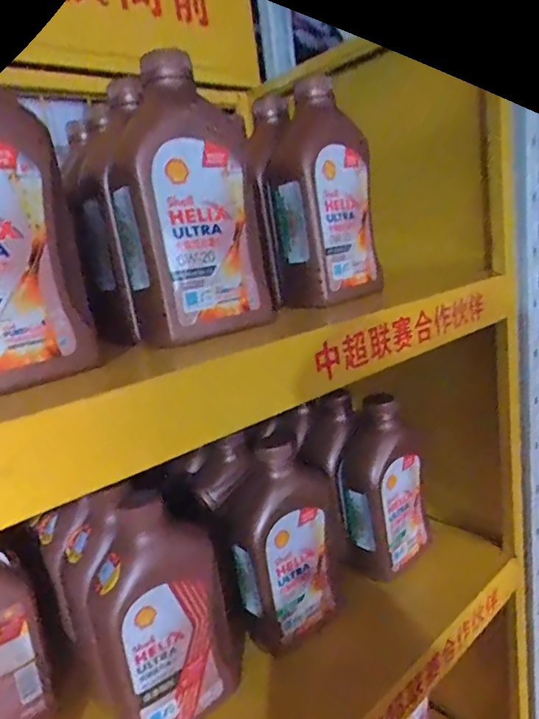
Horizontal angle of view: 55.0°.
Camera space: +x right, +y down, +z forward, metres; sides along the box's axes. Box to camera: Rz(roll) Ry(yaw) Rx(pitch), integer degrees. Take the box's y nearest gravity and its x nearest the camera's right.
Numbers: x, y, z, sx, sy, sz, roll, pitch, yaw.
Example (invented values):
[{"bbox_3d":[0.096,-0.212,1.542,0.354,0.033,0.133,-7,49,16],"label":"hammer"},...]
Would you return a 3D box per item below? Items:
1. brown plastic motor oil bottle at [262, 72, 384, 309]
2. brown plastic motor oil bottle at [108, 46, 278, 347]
[{"bbox_3d":[0.055,-0.163,0.532,0.108,0.200,0.072,-15,14,-31],"label":"brown plastic motor oil bottle"},{"bbox_3d":[-0.065,-0.121,0.414,0.117,0.197,0.055,-15,14,-31],"label":"brown plastic motor oil bottle"}]

